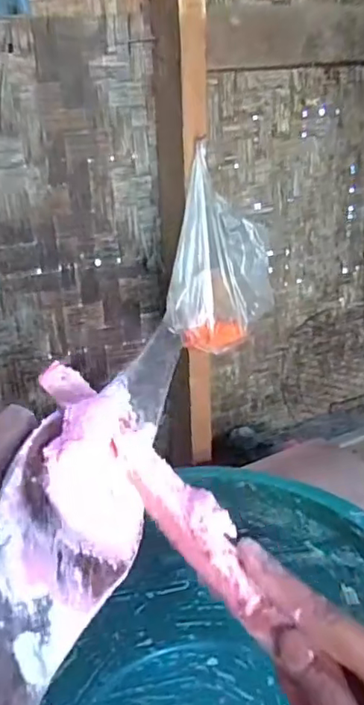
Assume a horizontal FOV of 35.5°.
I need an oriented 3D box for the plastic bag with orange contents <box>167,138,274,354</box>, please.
[{"bbox_3d":[0.054,-0.140,0.868,0.158,0.263,0.104,-1,24,8],"label":"plastic bag with orange contents"}]

